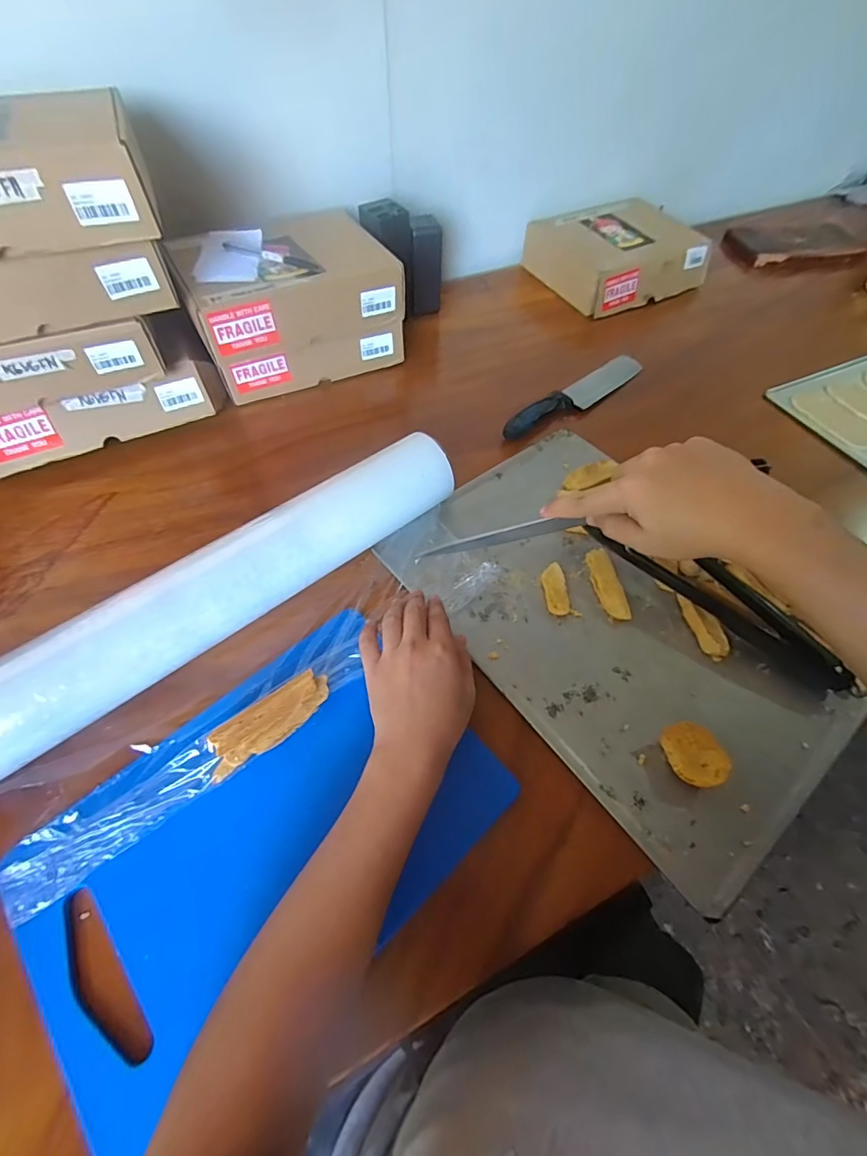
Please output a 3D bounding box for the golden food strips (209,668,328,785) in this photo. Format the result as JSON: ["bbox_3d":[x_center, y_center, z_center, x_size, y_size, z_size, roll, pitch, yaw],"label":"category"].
[{"bbox_3d":[-0.139,0.122,0.395,0.109,0.009,0.038,-34,86,-22],"label":"golden food strips"}]

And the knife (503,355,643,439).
[{"bbox_3d":[0.206,-0.266,0.674,0.281,0.023,0.047,-34,63,-22],"label":"knife"}]

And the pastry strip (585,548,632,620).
[{"bbox_3d":[0.187,0.006,0.501,0.028,0.010,0.089,-4,56,-5],"label":"pastry strip"}]

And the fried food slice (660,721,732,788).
[{"bbox_3d":[0.225,0.153,0.401,0.046,0.019,0.051,-9,57,-8],"label":"fried food slice"}]

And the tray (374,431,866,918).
[{"bbox_3d":[0.182,0.030,0.481,0.299,0.014,0.440,-31,62,-21],"label":"tray"}]

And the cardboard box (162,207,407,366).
[{"bbox_3d":[-0.198,-0.400,0.627,0.261,0.081,0.190,-24,59,-16],"label":"cardboard box"}]

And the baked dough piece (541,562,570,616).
[{"bbox_3d":[0.130,0.012,0.497,0.024,0.008,0.061,0,56,-2],"label":"baked dough piece"}]

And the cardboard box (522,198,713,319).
[{"bbox_3d":[0.337,-0.596,0.857,0.273,0.091,0.220,-25,60,-17],"label":"cardboard box"}]

